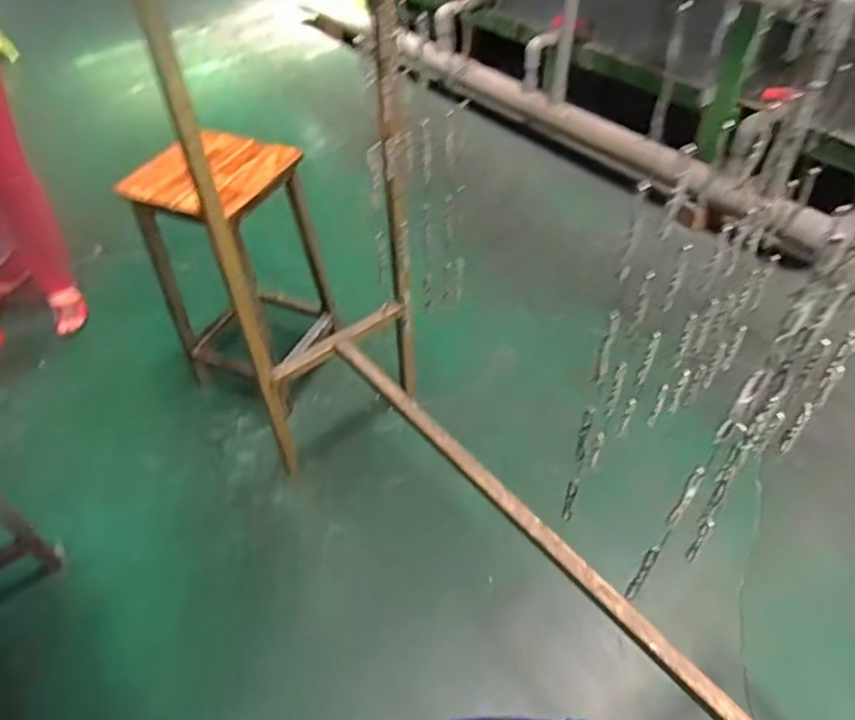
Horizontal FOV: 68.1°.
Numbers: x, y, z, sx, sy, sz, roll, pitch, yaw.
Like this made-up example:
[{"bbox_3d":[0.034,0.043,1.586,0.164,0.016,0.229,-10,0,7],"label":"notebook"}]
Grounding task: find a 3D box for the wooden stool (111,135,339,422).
[{"bbox_3d":[-0.465,-0.217,1.584,0.325,0.596,0.302,18,48,18],"label":"wooden stool"}]

